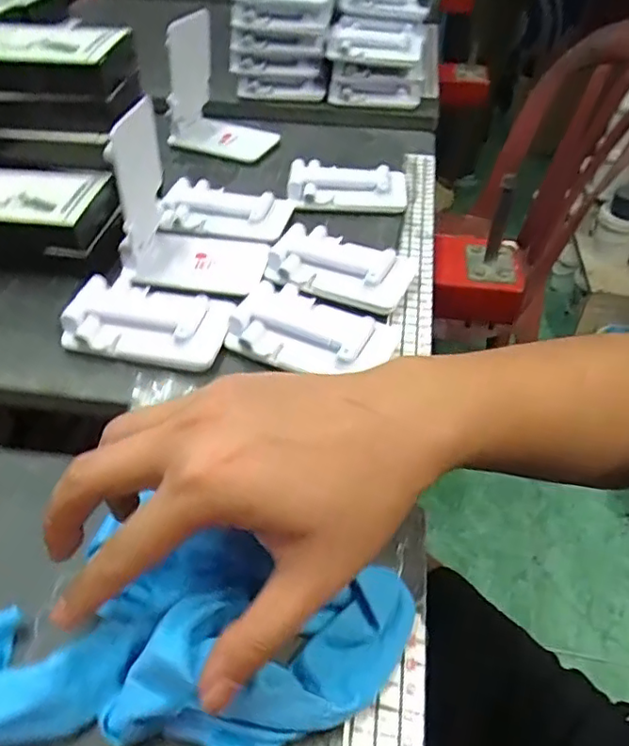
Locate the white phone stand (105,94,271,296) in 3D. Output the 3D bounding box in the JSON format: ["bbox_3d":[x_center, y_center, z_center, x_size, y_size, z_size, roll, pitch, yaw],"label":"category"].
[{"bbox_3d":[-0.091,-0.130,0.436,0.106,0.104,0.071,8,46,8],"label":"white phone stand"}]

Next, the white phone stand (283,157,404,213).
[{"bbox_3d":[0.031,-0.174,0.549,0.109,0.021,0.061,3,45,2],"label":"white phone stand"}]

